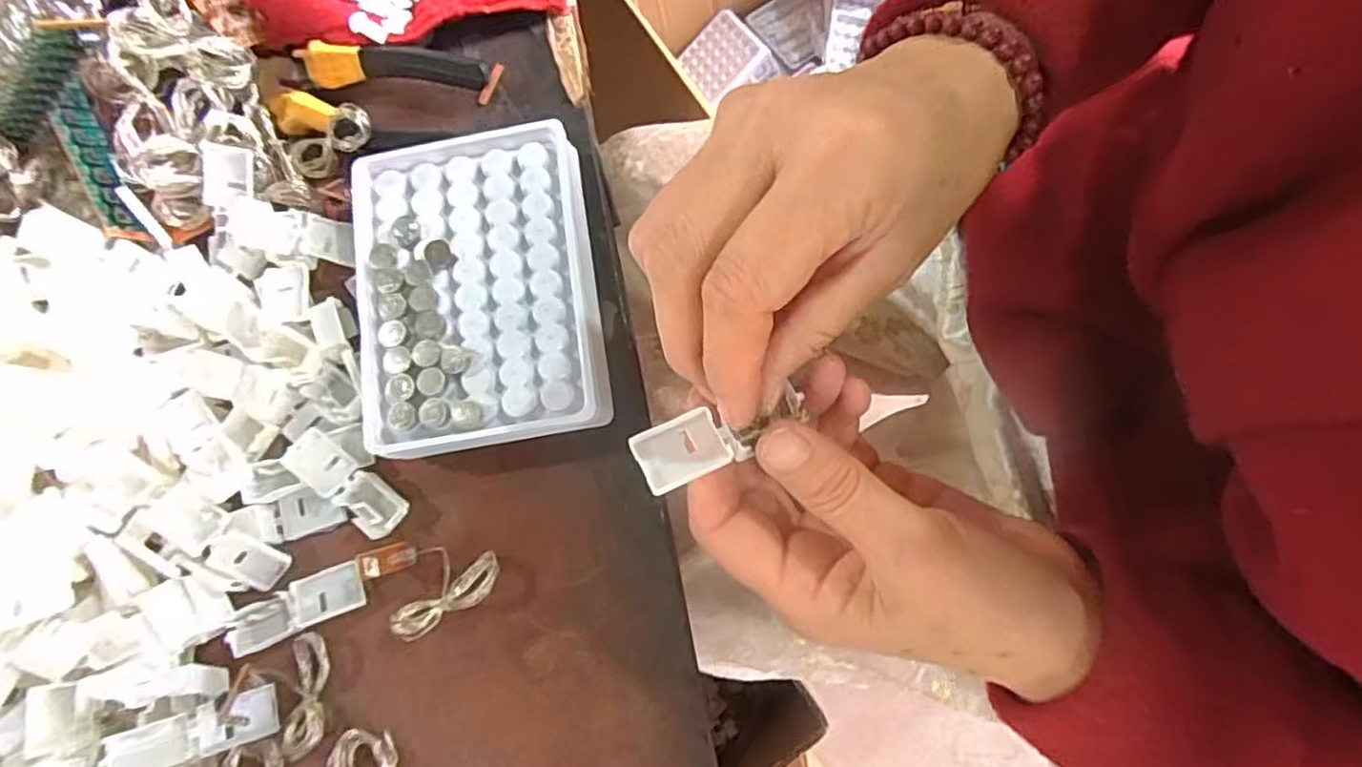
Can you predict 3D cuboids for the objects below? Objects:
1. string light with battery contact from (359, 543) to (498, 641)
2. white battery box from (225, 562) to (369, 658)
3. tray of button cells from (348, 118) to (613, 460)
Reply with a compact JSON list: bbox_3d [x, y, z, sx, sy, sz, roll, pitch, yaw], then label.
[{"bbox_3d":[-0.105,0.084,0.279,0.058,0.018,0.035,4,79,7],"label":"string light with battery contact"},{"bbox_3d":[-0.160,0.093,0.289,0.055,0.009,0.020,-24,77,1],"label":"white battery box"},{"bbox_3d":[-0.087,-0.038,0.295,0.098,0.029,0.130,-9,78,4],"label":"tray of button cells"}]

